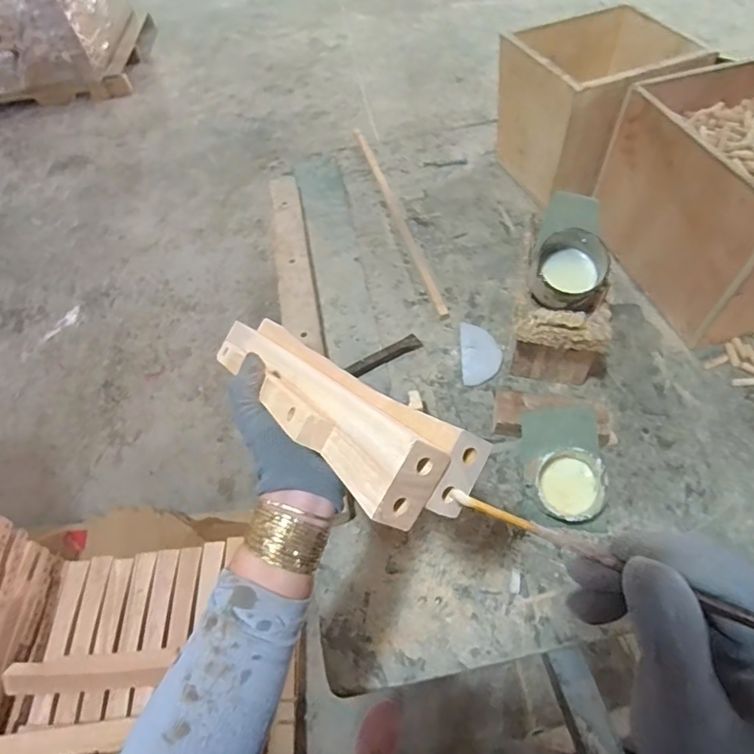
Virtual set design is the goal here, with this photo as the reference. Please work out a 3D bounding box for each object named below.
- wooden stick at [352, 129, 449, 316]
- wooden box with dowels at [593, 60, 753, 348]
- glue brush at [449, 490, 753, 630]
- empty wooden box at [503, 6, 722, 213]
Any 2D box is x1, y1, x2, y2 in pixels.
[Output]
[{"bbox_3d":[0.035,-0.312,0.923,0.019,0.007,0.544,-16,57,-4],"label":"wooden stick"},{"bbox_3d":[0.529,-0.257,0.701,0.283,0.219,0.323,-16,57,-5],"label":"wooden box with dowels"},{"bbox_3d":[0.109,0.078,0.192,0.194,0.006,0.007,14,54,43],"label":"glue brush"},{"bbox_3d":[0.385,-0.479,0.892,0.281,0.241,0.262,-27,58,-12],"label":"empty wooden box"}]

